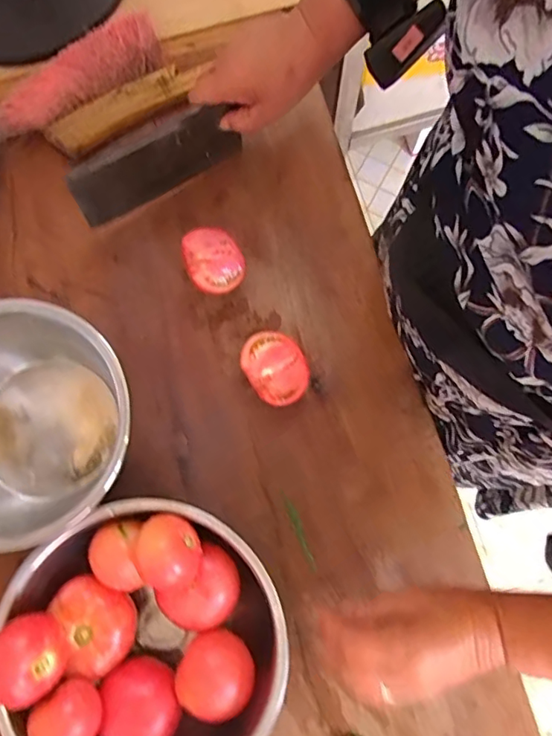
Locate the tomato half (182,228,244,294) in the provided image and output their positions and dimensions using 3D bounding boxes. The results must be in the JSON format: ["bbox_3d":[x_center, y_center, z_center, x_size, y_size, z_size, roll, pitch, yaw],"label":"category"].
[{"bbox_3d":[-0.060,-0.102,0.519,0.053,0.038,0.065,-31,80,-5],"label":"tomato half"}]

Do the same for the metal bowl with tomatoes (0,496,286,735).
[{"bbox_3d":[-0.099,0.217,0.421,0.199,0.099,0.208,0,78,1],"label":"metal bowl with tomatoes"}]

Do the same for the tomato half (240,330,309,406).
[{"bbox_3d":[0.000,0.001,0.497,0.054,0.036,0.068,-29,80,-5],"label":"tomato half"}]

